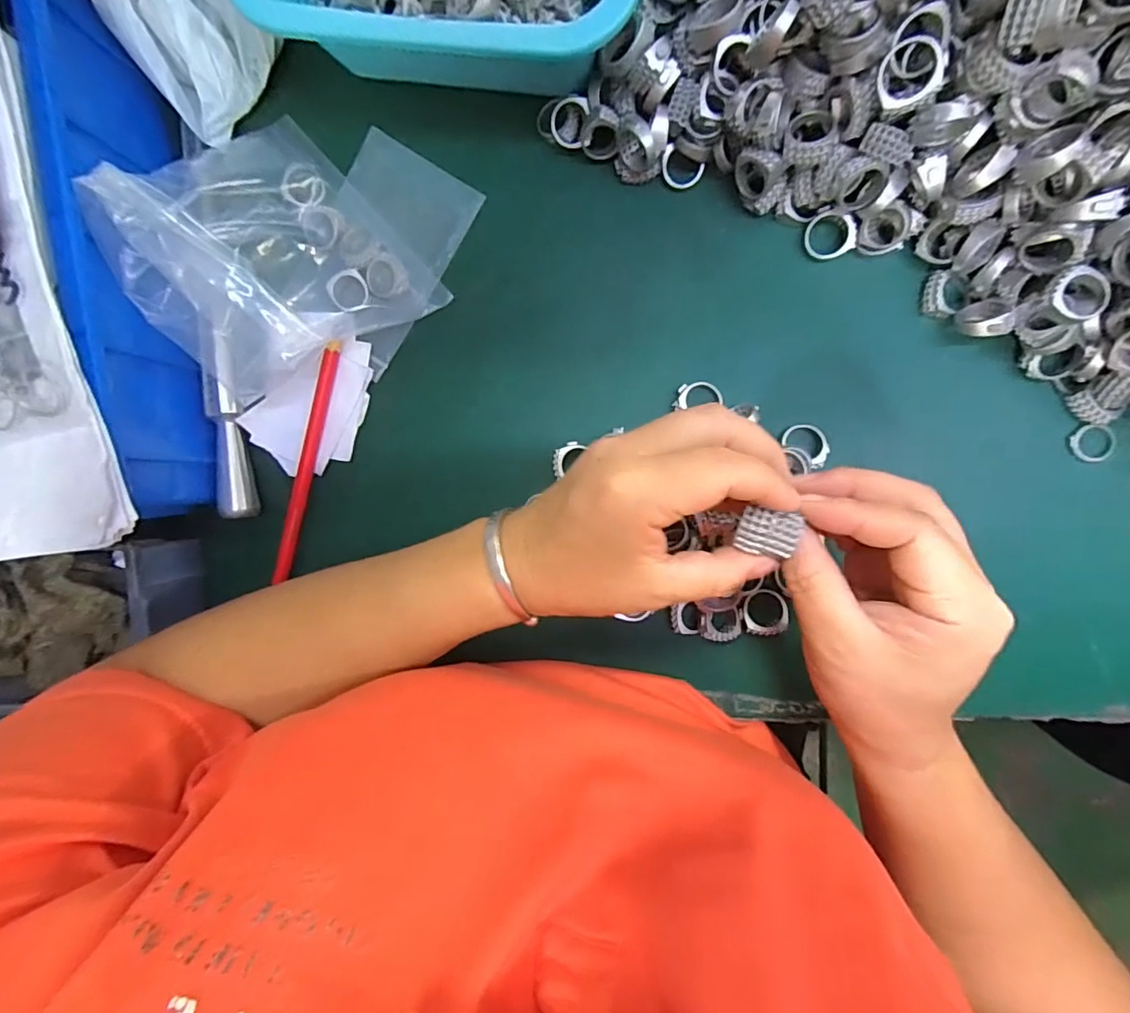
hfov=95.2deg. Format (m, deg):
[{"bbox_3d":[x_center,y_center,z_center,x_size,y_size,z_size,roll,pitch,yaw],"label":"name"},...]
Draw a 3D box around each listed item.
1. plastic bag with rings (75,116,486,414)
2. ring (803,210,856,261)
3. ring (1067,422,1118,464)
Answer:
[{"bbox_3d":[-0.147,-0.136,0.273,0.152,0.078,0.161,17,95,5],"label":"plastic bag with rings"},{"bbox_3d":[0.140,-0.142,0.270,0.024,0.006,0.022,7,114,16],"label":"ring"},{"bbox_3d":[0.273,-0.033,0.265,0.020,0.005,0.020,0,94,7],"label":"ring"}]

